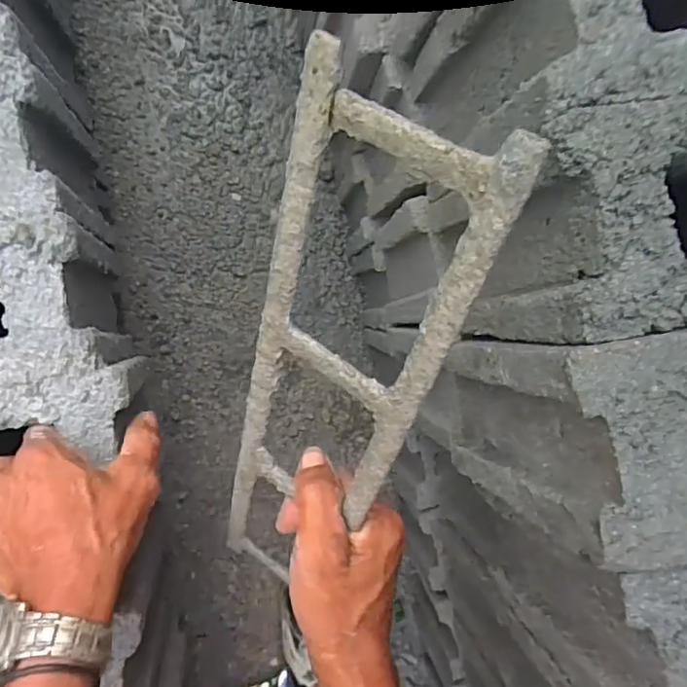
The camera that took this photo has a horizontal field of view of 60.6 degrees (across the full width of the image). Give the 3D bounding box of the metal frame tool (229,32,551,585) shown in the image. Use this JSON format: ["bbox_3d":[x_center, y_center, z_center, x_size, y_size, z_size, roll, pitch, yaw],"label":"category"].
[{"bbox_3d":[-0.013,0.044,0.306,0.088,0.359,0.007,34,46,16],"label":"metal frame tool"}]

